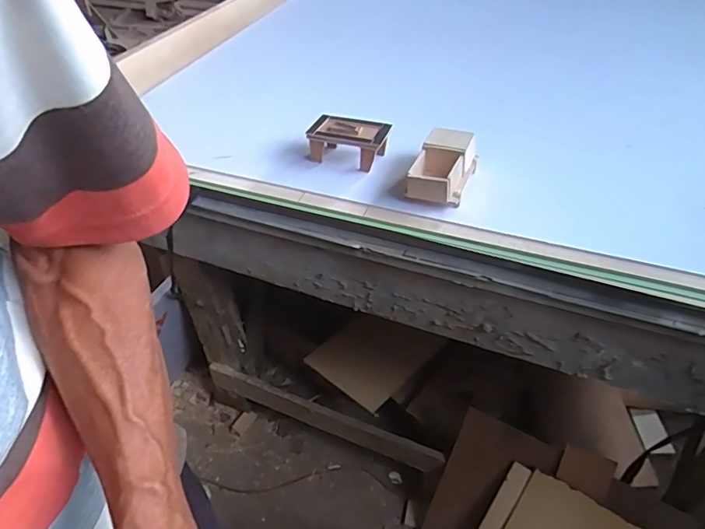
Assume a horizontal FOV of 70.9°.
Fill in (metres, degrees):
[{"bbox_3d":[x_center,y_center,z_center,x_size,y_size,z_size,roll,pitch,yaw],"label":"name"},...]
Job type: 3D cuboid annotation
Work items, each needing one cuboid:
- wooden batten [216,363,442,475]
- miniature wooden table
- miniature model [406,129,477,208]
[{"bbox_3d":[-0.076,0.345,1.118,0.559,0.083,0.027,16,47,18],"label":"wooden batten"},{"bbox_3d":[-0.008,-0.178,0.726,0.121,0.057,0.065,10,46,12],"label":"miniature wooden table"},{"bbox_3d":[0.125,-0.136,0.675,0.072,0.048,0.126,16,47,17],"label":"miniature model"}]

